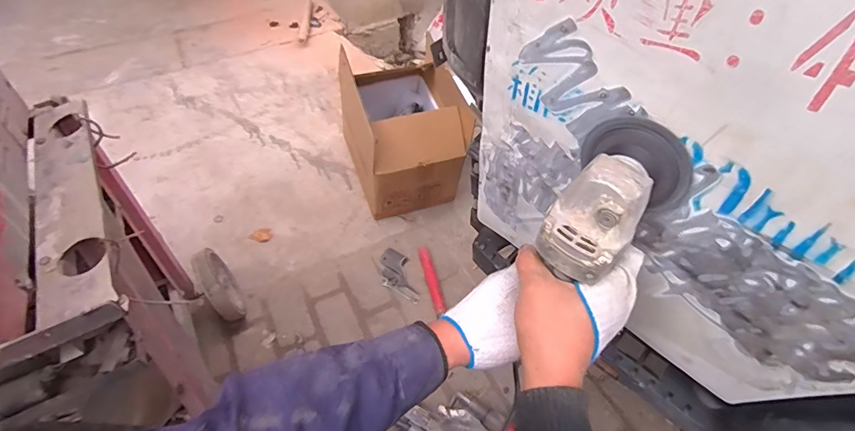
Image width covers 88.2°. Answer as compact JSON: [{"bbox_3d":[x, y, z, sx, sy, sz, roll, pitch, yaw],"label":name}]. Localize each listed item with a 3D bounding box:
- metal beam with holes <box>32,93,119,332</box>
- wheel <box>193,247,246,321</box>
[{"bbox_3d":[-0.446,-0.029,0.546,0.075,0.024,0.406,-24,51,-19],"label":"metal beam with holes"},{"bbox_3d":[-0.496,0.172,1.057,0.058,0.174,0.175,-26,52,-21],"label":"wheel"}]

